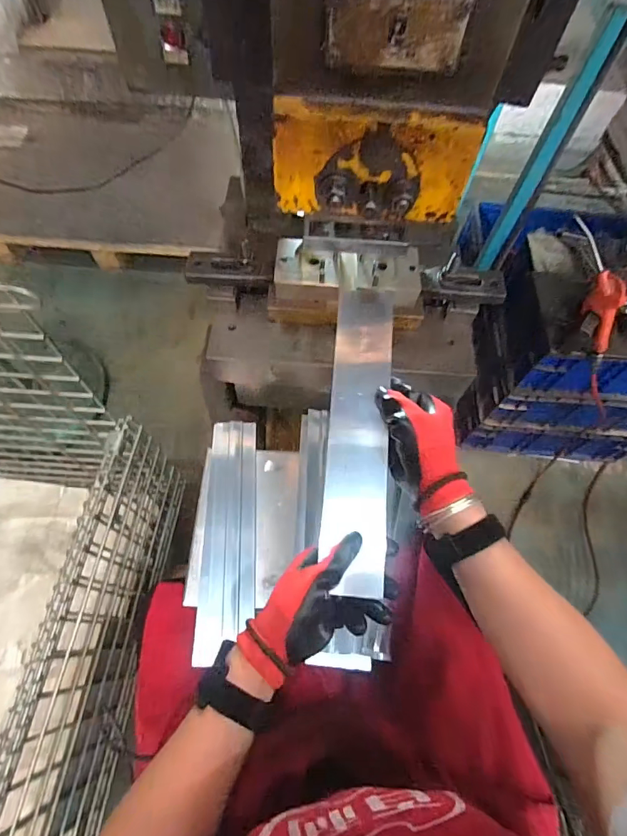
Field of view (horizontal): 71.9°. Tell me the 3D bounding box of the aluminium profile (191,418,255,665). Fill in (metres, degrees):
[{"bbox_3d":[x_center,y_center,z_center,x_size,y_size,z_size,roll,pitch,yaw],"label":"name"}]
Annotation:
[{"bbox_3d":[-0.119,0.156,0.613,0.073,0.015,0.323,-1,63,-3],"label":"aluminium profile"}]

